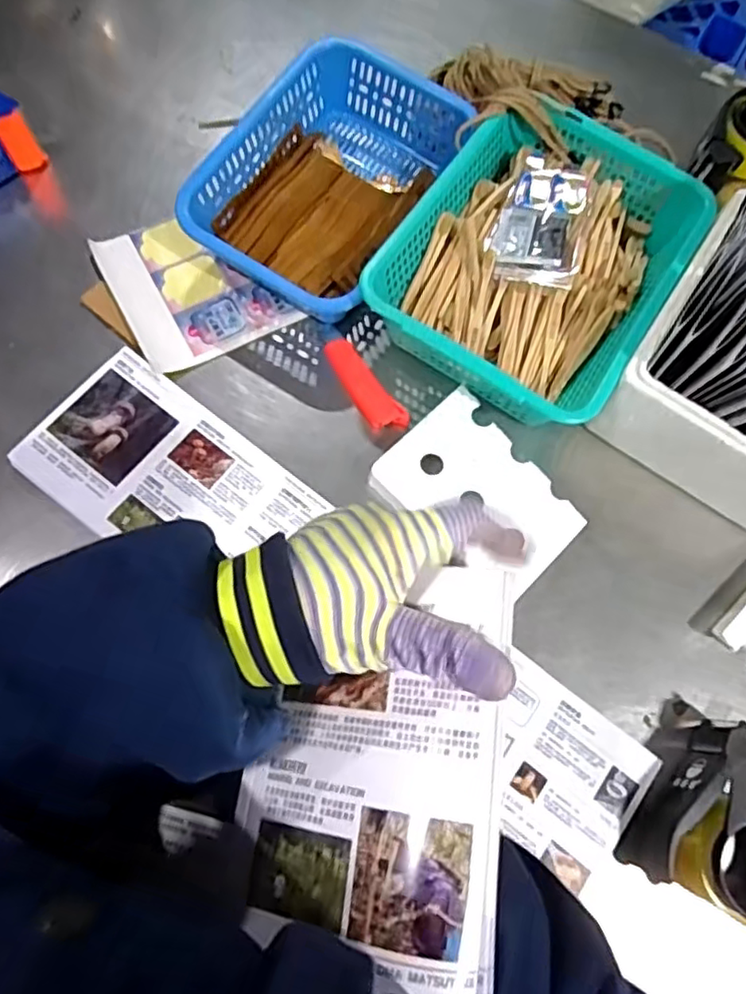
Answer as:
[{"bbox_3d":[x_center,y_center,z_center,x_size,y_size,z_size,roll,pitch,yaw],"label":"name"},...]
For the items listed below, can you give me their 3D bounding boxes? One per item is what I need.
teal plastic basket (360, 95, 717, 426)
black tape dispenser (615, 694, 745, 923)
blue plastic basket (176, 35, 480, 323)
[{"bbox_3d":[0.180,-0.256,0.700,0.269,0.082,0.340,32,73,5],"label":"teal plastic basket"},{"bbox_3d":[0.318,0.283,0.575,0.142,0.070,0.159,26,73,3],"label":"black tape dispenser"},{"bbox_3d":[-0.047,-0.361,0.739,0.226,0.098,0.306,27,73,4],"label":"blue plastic basket"}]

